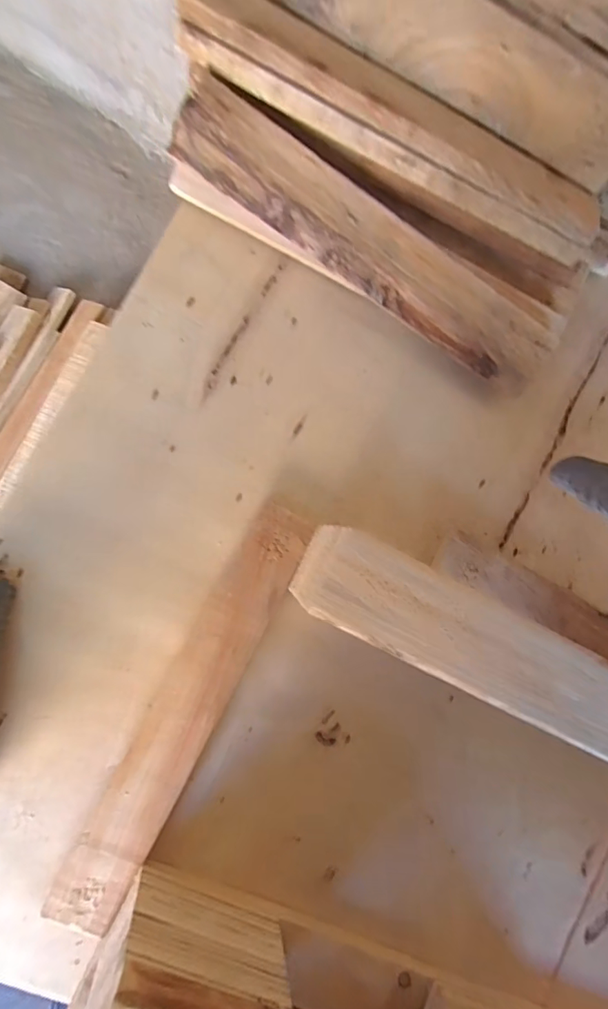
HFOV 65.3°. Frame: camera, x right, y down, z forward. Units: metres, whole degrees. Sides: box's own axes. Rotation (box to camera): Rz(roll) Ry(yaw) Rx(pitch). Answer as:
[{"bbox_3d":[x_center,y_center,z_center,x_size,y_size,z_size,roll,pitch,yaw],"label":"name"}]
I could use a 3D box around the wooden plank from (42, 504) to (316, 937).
[{"bbox_3d":[-0.090,0.158,0.377,0.051,0.022,0.339,29,83,-8],"label":"wooden plank"}]

